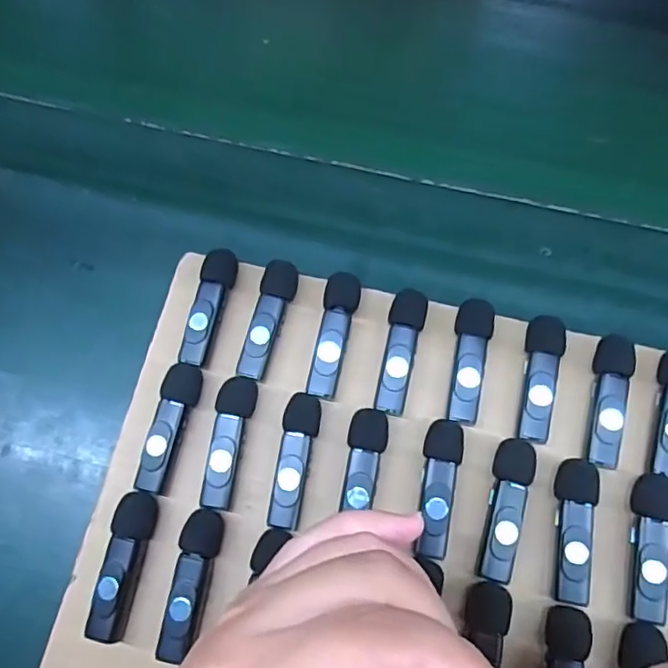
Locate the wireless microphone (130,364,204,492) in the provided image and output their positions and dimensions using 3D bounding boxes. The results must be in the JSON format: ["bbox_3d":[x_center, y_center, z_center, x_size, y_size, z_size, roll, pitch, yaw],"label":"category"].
[{"bbox_3d":[-0.082,0.047,0.301,0.017,0.017,0.064,12,73,5],"label":"wireless microphone"}]

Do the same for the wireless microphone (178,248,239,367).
[{"bbox_3d":[-0.066,-0.014,0.320,0.016,0.018,0.065,11,73,5],"label":"wireless microphone"}]

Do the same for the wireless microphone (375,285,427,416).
[{"bbox_3d":[0.035,0.008,0.309,0.018,0.015,0.067,11,73,5],"label":"wireless microphone"}]

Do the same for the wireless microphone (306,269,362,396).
[{"bbox_3d":[0.001,0.000,0.313,0.017,0.015,0.066,10,73,5],"label":"wireless microphone"}]

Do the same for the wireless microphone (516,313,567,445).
[{"bbox_3d":[0.105,0.023,0.304,0.018,0.016,0.064,10,73,5],"label":"wireless microphone"}]

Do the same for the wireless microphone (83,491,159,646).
[{"bbox_3d":[-0.099,0.108,0.282,0.017,0.019,0.065,9,73,4],"label":"wireless microphone"}]

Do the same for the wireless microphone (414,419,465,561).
[{"bbox_3d":[0.050,0.074,0.287,0.018,0.011,0.064,12,73,5],"label":"wireless microphone"}]

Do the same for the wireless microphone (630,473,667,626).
[{"bbox_3d":[0.147,0.098,0.276,0.017,0.012,0.064,11,73,5],"label":"wireless microphone"}]

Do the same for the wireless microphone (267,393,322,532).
[{"bbox_3d":[-0.020,0.062,0.294,0.017,0.015,0.064,10,73,5],"label":"wireless microphone"}]

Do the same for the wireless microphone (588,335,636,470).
[{"bbox_3d":[0.137,0.033,0.298,0.018,0.015,0.064,16,73,6],"label":"wireless microphone"}]

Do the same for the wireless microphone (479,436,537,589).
[{"bbox_3d":[0.083,0.083,0.285,0.018,0.015,0.065,12,73,5],"label":"wireless microphone"}]

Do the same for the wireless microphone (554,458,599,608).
[{"bbox_3d":[0.113,0.093,0.281,0.018,0.016,0.064,6,73,4],"label":"wireless microphone"}]

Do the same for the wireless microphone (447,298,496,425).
[{"bbox_3d":[0.070,0.014,0.307,0.018,0.017,0.064,10,73,5],"label":"wireless microphone"}]

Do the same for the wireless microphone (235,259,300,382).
[{"bbox_3d":[-0.035,-0.007,0.316,0.017,0.016,0.065,16,73,7],"label":"wireless microphone"}]

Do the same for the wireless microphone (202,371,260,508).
[{"bbox_3d":[-0.053,0.054,0.298,0.018,0.015,0.063,11,73,5],"label":"wireless microphone"}]

